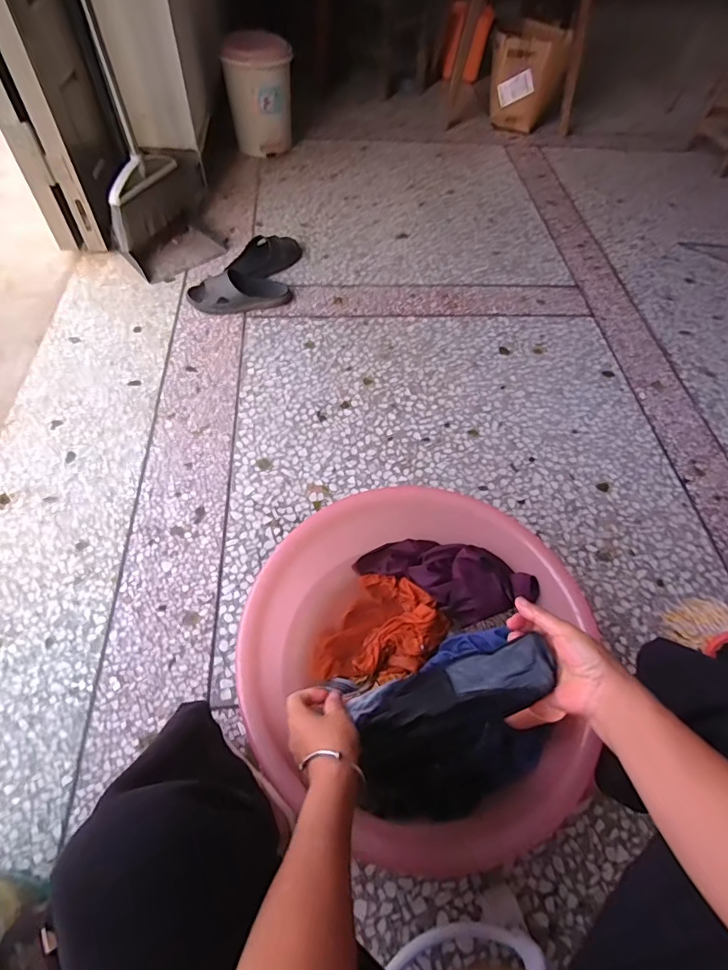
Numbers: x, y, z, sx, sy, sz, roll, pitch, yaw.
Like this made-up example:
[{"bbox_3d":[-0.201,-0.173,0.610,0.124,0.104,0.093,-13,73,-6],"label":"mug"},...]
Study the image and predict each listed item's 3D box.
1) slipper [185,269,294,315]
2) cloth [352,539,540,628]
[{"bbox_3d":[-0.343,-0.530,1.306,0.273,0.081,0.101,-6,57,-7],"label":"slipper"},{"bbox_3d":[0.135,0.157,0.819,0.298,0.079,0.115,11,55,23],"label":"cloth"}]

